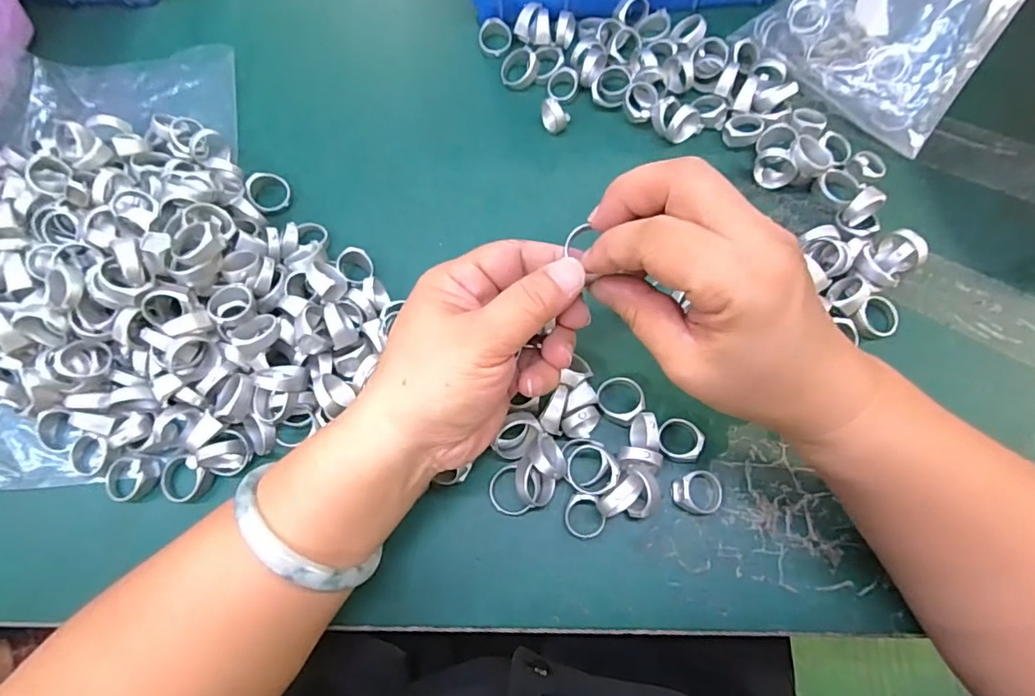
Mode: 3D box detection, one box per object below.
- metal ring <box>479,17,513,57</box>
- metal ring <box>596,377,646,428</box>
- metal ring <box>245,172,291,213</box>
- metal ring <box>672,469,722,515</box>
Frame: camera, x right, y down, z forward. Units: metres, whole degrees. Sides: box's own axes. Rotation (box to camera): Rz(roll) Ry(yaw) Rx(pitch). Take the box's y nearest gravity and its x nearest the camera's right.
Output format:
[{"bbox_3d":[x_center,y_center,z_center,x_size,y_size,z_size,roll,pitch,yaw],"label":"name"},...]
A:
[{"bbox_3d":[-0.016,-0.225,0.384,0.023,0.013,0.025,-1,70,2],"label":"metal ring"},{"bbox_3d":[0.056,0.027,0.289,0.024,0.012,0.027,-41,74,-12],"label":"metal ring"},{"bbox_3d":[-0.162,-0.101,0.346,0.026,0.012,0.027,-1,70,2],"label":"metal ring"},{"bbox_3d":[0.094,0.074,0.272,0.025,0.014,0.022,-14,70,-3],"label":"metal ring"}]

